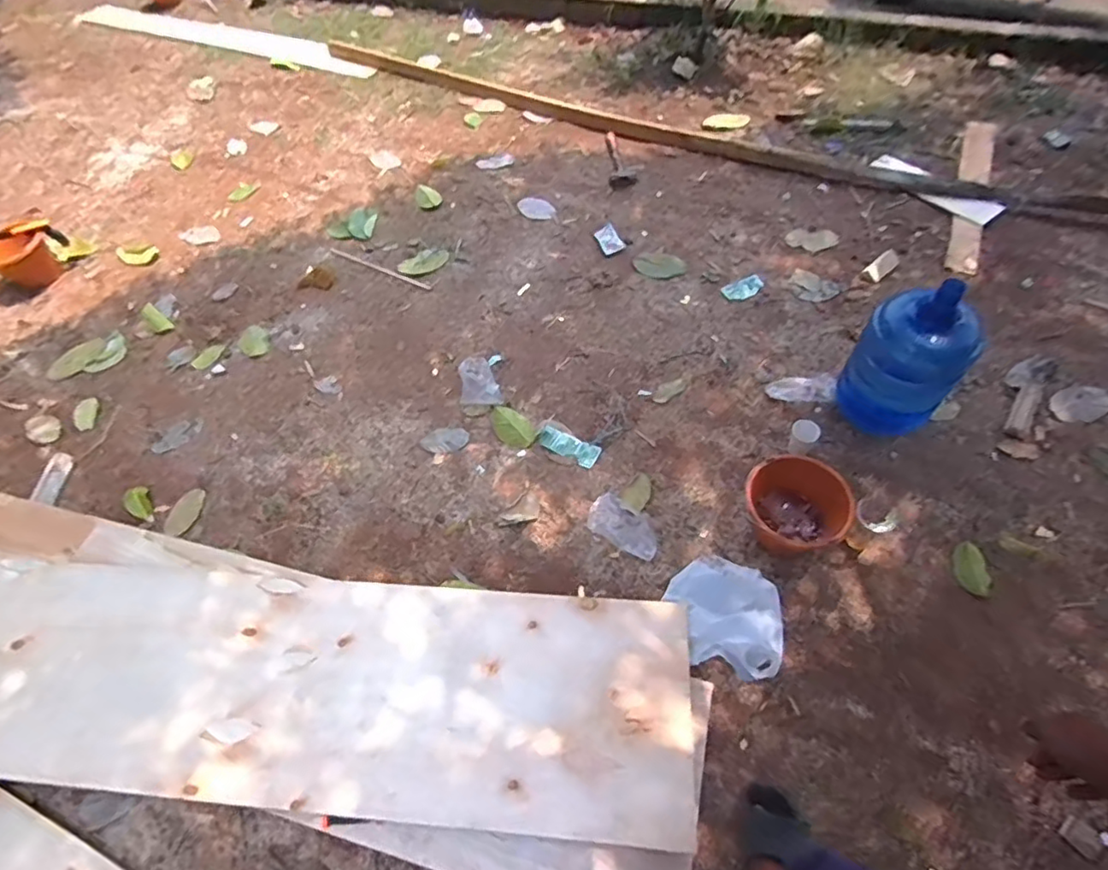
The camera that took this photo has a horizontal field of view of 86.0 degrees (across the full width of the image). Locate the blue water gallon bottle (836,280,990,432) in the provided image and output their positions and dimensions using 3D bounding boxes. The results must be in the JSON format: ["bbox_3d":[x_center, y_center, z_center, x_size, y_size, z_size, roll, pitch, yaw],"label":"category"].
[{"bbox_3d":[0.916,-0.201,1.521,0.255,0.473,0.235,29,66,23],"label":"blue water gallon bottle"}]

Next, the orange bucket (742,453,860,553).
[{"bbox_3d":[0.598,0.181,1.482,0.246,0.175,0.192,25,65,21],"label":"orange bucket"}]

